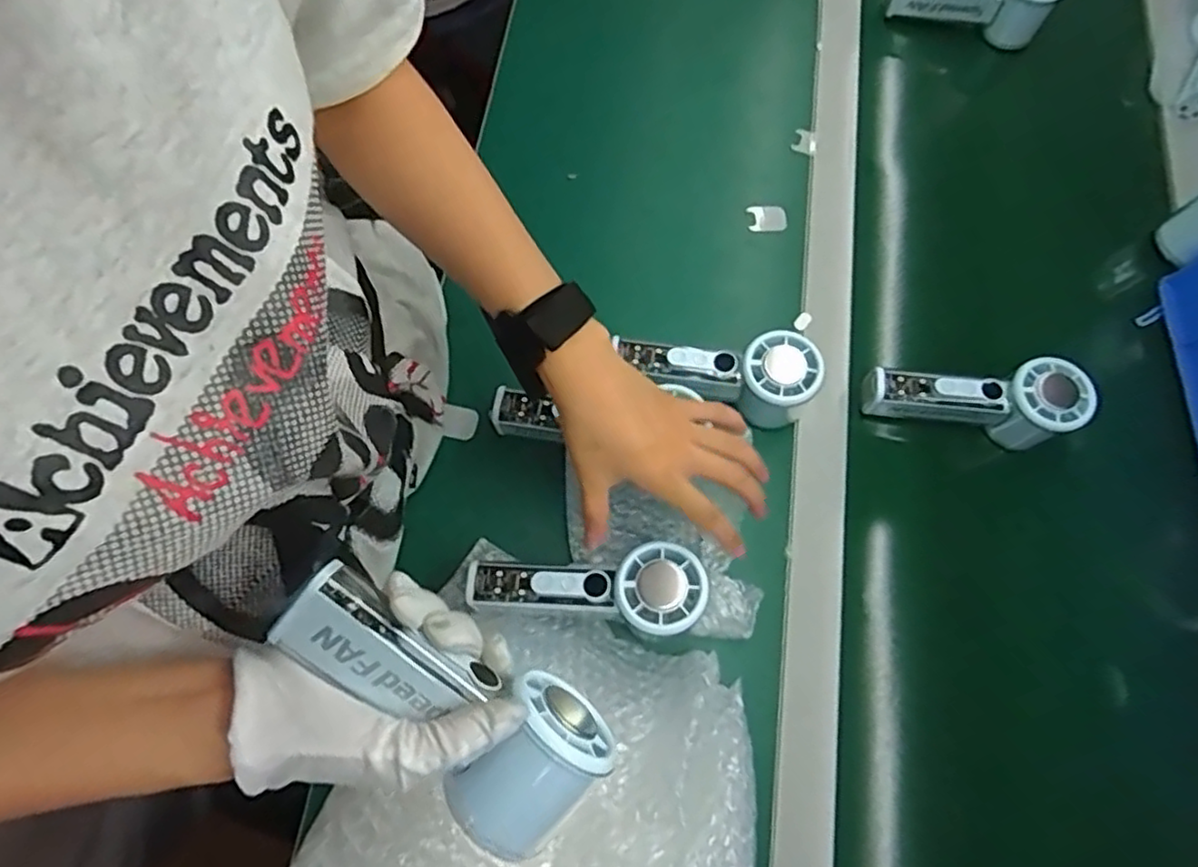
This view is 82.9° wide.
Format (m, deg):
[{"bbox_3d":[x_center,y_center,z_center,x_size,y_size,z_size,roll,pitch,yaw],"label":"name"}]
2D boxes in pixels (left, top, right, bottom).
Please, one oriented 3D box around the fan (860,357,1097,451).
[{"bbox_3d":[0.285,-0.022,0.522,0.150,0.058,0.054,1,67,-1],"label":"fan"}]

